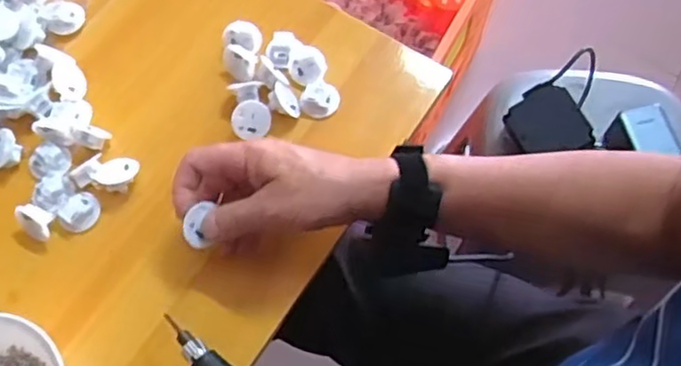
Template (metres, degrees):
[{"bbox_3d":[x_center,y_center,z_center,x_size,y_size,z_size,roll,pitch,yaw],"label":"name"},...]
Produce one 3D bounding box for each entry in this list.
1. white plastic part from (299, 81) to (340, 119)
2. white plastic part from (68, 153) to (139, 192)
[{"bbox_3d":[-0.017,-0.071,0.563,0.030,0.012,0.029,22,68,9],"label":"white plastic part"},{"bbox_3d":[-0.185,-0.009,0.531,0.049,0.015,0.030,7,67,3],"label":"white plastic part"}]

